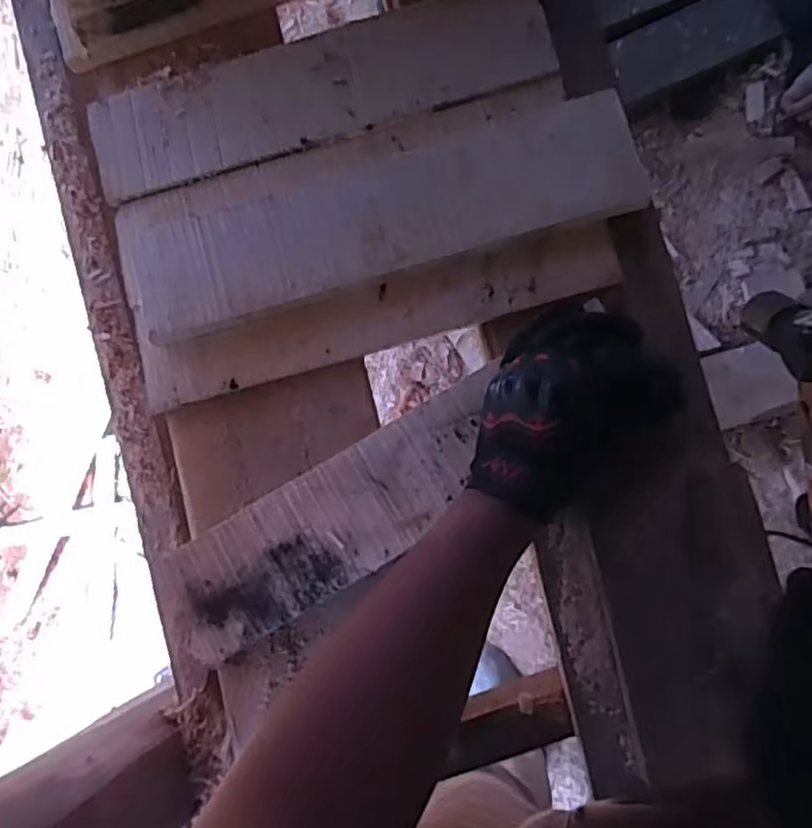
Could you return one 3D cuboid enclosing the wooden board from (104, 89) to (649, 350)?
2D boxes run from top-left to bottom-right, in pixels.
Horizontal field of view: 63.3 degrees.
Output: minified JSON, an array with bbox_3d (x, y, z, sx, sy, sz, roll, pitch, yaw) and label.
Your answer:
[{"bbox_3d":[-0.025,-0.154,0.520,0.403,0.034,0.111,-14,84,7],"label":"wooden board"}]

